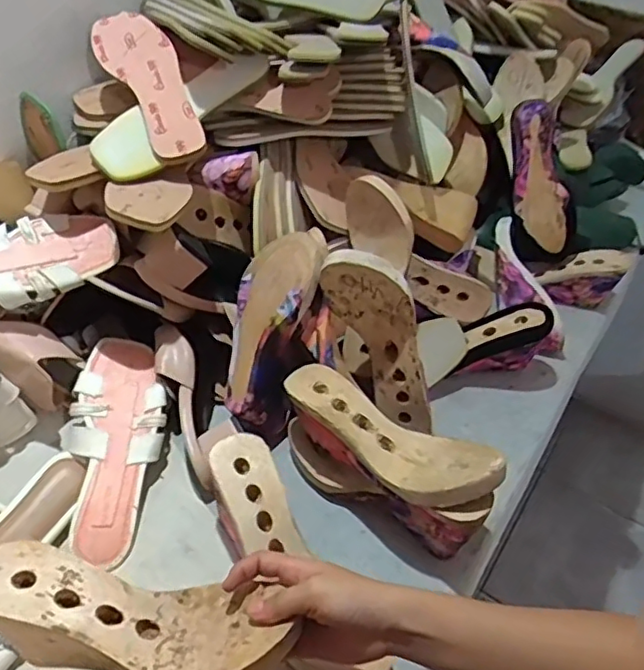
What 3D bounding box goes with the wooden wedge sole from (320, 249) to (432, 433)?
[{"bbox_3d":[0.064,0.006,0.685,0.081,0.232,0.057,-2,31,43],"label":"wooden wedge sole"}]

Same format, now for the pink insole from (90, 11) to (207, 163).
[{"bbox_3d":[-0.198,-0.298,0.715,0.080,0.010,0.241,-30,70,-11],"label":"pink insole"}]

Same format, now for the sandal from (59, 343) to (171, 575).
[{"bbox_3d":[-0.223,0.118,0.659,0.106,0.038,0.242,-1,60,-7],"label":"sandal"}]

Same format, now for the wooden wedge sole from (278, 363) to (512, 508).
[{"bbox_3d":[0.062,0.092,0.611,0.236,0.047,0.081,30,48,24],"label":"wooden wedge sole"}]

